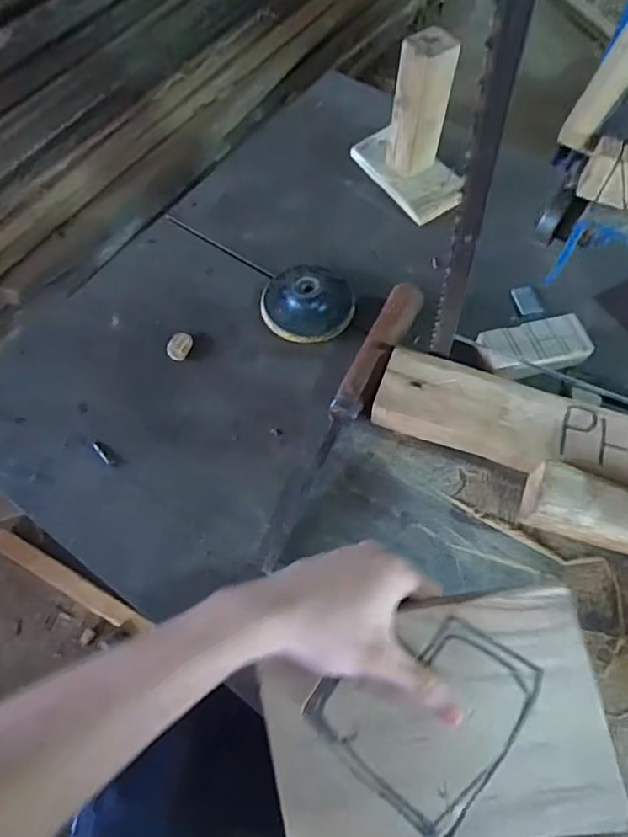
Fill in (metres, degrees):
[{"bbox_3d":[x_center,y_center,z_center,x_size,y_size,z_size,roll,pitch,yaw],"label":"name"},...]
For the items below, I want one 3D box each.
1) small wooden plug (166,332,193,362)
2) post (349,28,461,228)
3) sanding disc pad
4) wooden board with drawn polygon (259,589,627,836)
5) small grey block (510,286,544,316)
[{"bbox_3d":[-0.131,-0.070,0.534,0.020,0.007,0.029,22,66,10],"label":"small wooden plug"},{"bbox_3d":[0.104,-0.304,0.562,0.059,0.151,0.140,-33,69,-15],"label":"post"},{"bbox_3d":[-0.006,-0.118,0.539,0.090,0.026,0.085,19,66,9],"label":"sanding disc pad"},{"bbox_3d":[0.075,0.193,0.346,0.204,0.006,0.141,-13,84,8],"label":"wooden board with drawn polygon"},{"bbox_3d":[0.217,-0.119,0.559,0.026,0.004,0.035,-8,65,-4],"label":"small grey block"}]

